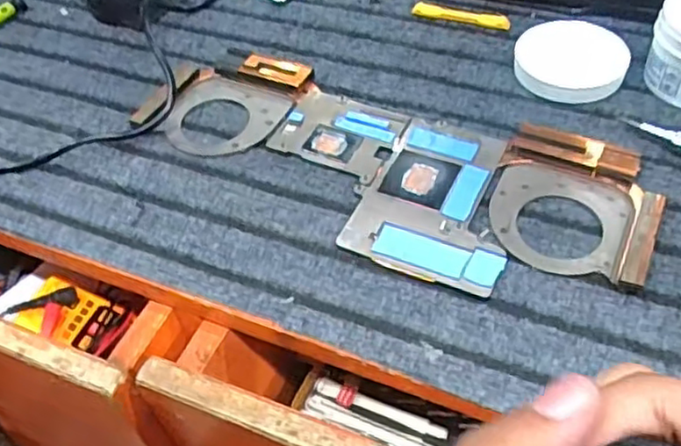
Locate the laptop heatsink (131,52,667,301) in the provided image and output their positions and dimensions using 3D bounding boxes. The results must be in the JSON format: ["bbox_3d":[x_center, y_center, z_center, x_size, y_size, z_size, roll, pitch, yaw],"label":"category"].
[{"bbox_3d":[0.021,-0.040,0.441,0.347,0.012,0.138,18,54,19],"label":"laptop heatsink"}]

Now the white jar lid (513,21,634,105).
[{"bbox_3d":[0.168,-0.118,0.489,0.077,0.019,0.071,11,51,13],"label":"white jar lid"}]

